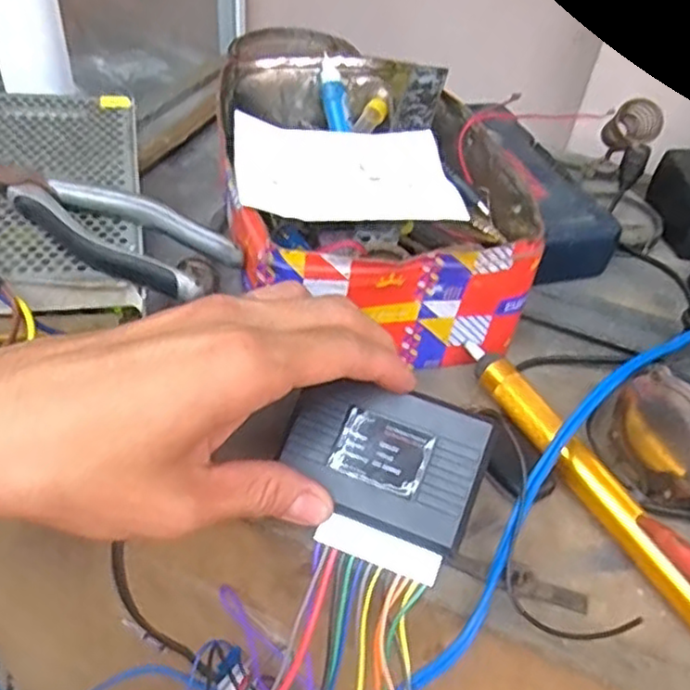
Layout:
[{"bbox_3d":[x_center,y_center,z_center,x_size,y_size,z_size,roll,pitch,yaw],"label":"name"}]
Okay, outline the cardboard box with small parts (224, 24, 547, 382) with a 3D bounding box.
[{"bbox_3d":[0.013,-0.100,0.431,0.163,0.078,0.245,-2,46,-9],"label":"cardboard box with small parts"}]

